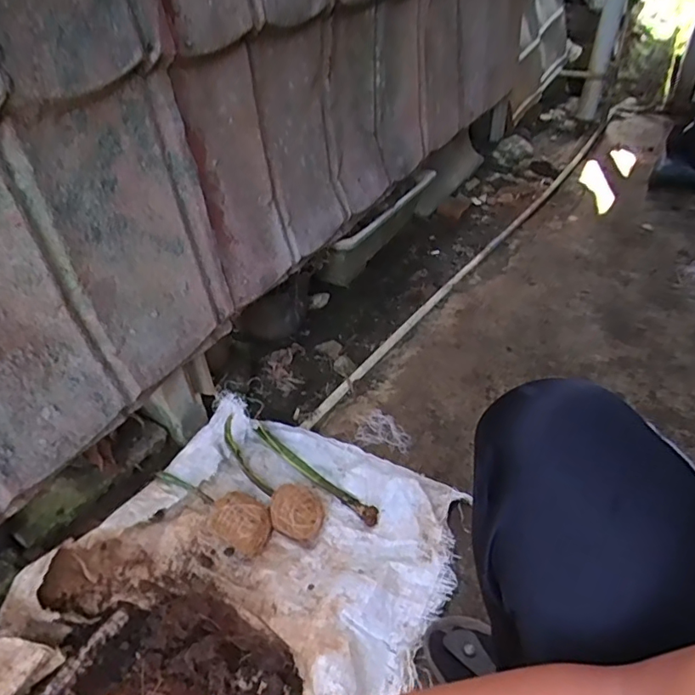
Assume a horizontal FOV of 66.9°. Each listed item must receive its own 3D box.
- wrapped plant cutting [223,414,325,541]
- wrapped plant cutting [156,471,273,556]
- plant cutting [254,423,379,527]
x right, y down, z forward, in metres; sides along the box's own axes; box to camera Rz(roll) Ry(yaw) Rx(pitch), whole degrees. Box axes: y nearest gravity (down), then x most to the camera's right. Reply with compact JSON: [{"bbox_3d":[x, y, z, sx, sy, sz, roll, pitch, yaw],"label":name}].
[{"bbox_3d":[-0.141,0.205,0.948,0.096,0.063,0.326,-23,43,-20],"label":"wrapped plant cutting"},{"bbox_3d":[-0.234,0.254,0.895,0.247,0.061,0.072,22,47,29],"label":"wrapped plant cutting"},{"bbox_3d":[-0.064,0.227,0.959,0.298,0.023,0.027,30,48,29],"label":"plant cutting"}]

